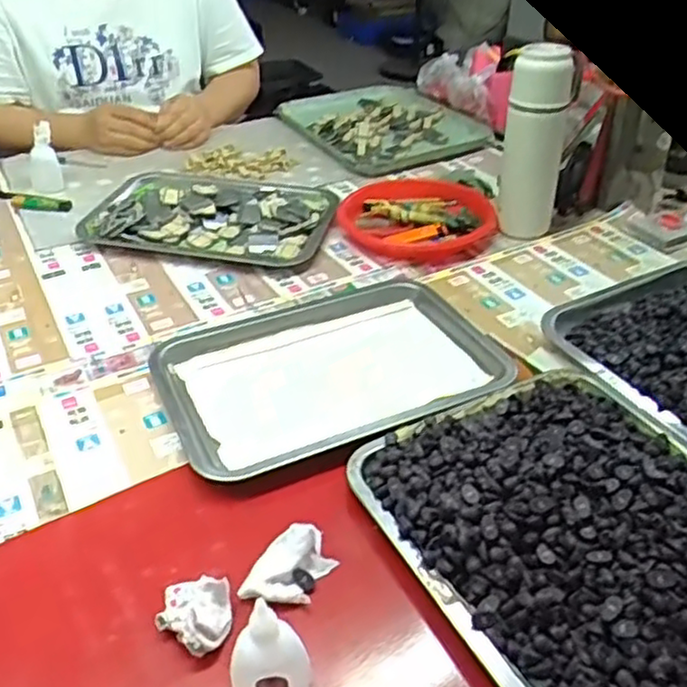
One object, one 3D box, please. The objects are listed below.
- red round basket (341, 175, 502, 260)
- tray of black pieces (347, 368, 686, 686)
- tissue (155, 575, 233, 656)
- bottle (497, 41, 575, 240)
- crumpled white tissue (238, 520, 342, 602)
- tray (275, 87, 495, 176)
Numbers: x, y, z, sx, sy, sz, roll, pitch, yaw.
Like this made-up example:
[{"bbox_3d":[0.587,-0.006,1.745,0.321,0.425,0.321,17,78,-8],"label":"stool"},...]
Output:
[{"bbox_3d":[0.091,-0.170,0.954,0.175,0.043,0.204,-28,47,-34],"label":"red round basket"},{"bbox_3d":[0.181,0.138,0.518,0.256,0.062,0.311,-18,42,-24],"label":"tray of black pieces"},{"bbox_3d":[-0.098,0.180,0.471,0.047,0.028,0.046,-2,37,-6],"label":"tissue"},{"bbox_3d":[0.233,-0.247,0.877,0.076,0.216,0.071,7,38,6],"label":"bottle"},{"bbox_3d":[-0.038,0.158,0.503,0.045,0.025,0.061,21,41,23],"label":"crumpled white tissue"},{"bbox_3d":[0.065,-0.387,1.229,0.269,0.033,0.367,-20,41,-18],"label":"tray"}]

